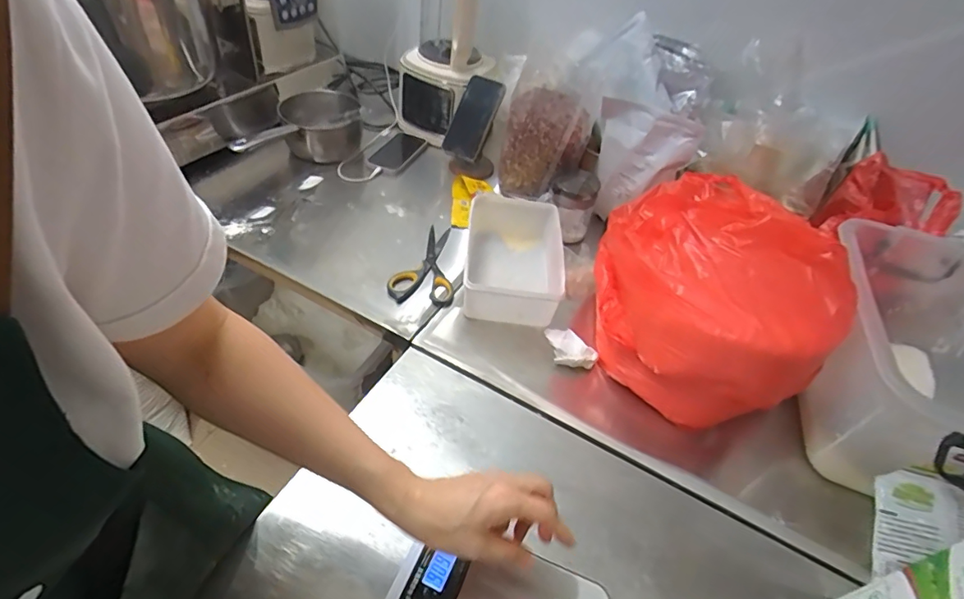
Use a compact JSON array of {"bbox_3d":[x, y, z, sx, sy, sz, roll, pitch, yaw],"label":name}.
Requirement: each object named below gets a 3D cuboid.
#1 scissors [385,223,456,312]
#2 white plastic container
[{"bbox_3d":[-0.096,-0.058,0.805,0.099,0.015,0.172,2,46,-6],"label":"scissors"},{"bbox_3d":[0.049,-0.066,0.796,0.143,0.077,0.236,6,45,-2],"label":"white plastic container"}]

